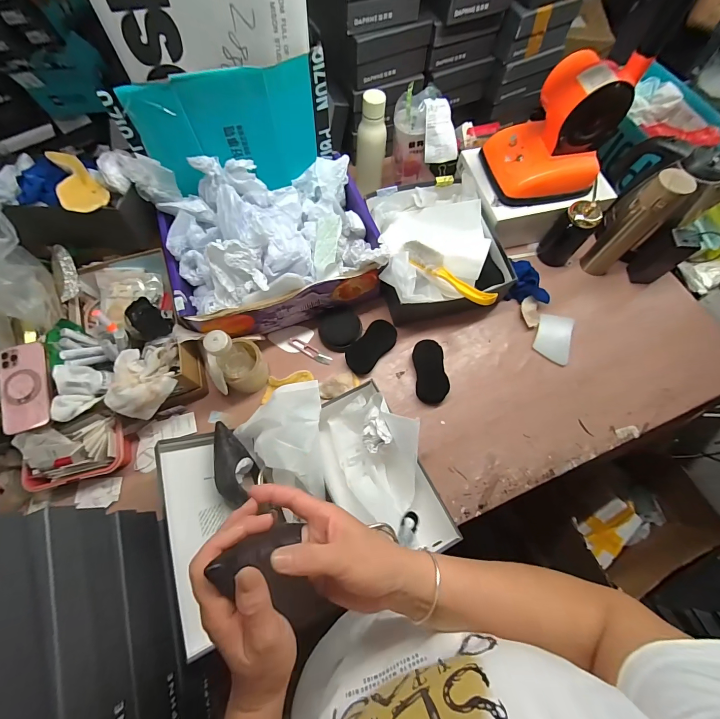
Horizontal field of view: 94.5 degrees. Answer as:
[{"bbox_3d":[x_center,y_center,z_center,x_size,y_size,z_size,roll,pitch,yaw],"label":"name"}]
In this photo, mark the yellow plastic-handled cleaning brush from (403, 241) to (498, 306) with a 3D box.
[{"bbox_3d":[0.179,-0.180,0.675,0.220,0.037,0.048,41,74,14],"label":"yellow plastic-handled cleaning brush"}]

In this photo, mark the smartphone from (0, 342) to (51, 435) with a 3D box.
[{"bbox_3d":[-0.556,0.044,0.553,0.081,0.015,0.145,-14,79,-6],"label":"smartphone"}]

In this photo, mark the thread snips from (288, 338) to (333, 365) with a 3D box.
[{"bbox_3d":[-0.108,-0.018,0.717,0.104,0.006,0.021,30,71,10],"label":"thread snips"}]

